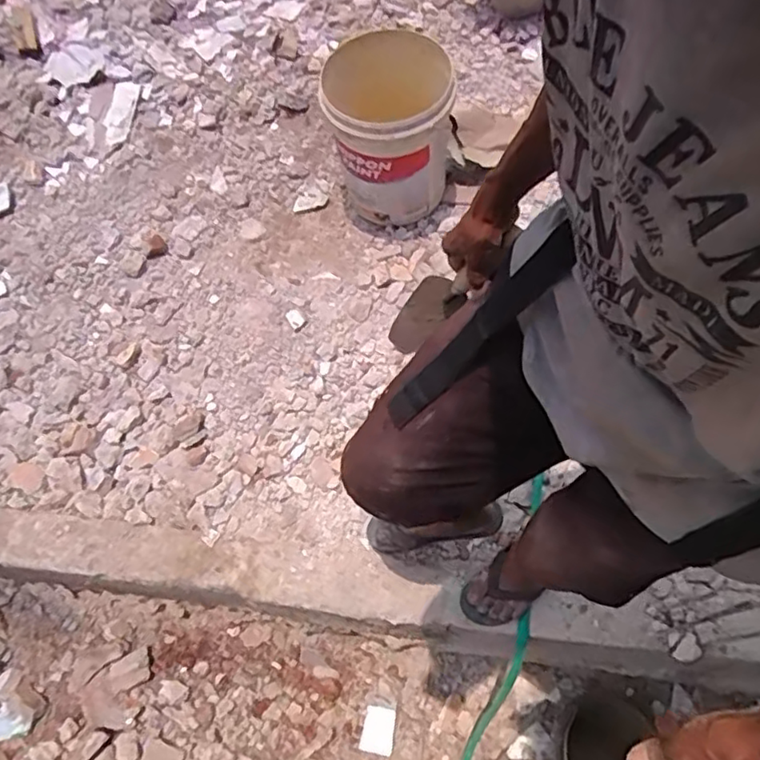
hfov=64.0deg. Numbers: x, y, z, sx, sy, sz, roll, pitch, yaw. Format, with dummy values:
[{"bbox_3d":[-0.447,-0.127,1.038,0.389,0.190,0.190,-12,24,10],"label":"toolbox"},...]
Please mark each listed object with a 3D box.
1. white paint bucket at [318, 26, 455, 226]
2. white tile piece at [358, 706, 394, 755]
[{"bbox_3d":[0.013,-0.623,1.541,0.294,0.348,0.356,-9,62,-2],"label":"white paint bucket"},{"bbox_3d":[-0.005,0.862,1.501,0.078,0.011,0.101,10,63,8],"label":"white tile piece"}]

